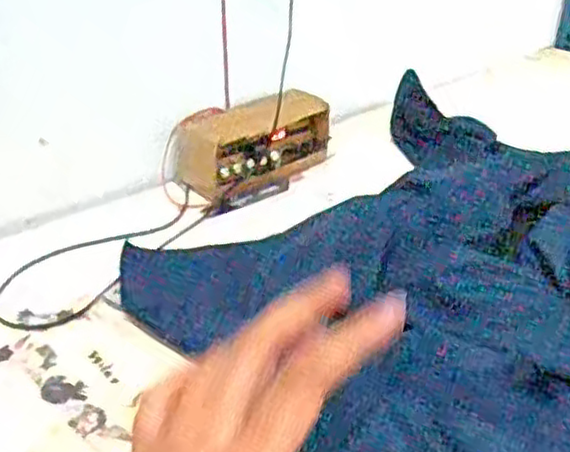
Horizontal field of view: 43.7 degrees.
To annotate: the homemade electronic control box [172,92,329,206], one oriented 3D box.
[{"bbox_3d":[-0.034,-0.101,0.845,0.185,0.087,0.082,-24,39,-35],"label":"homemade electronic control box"}]

